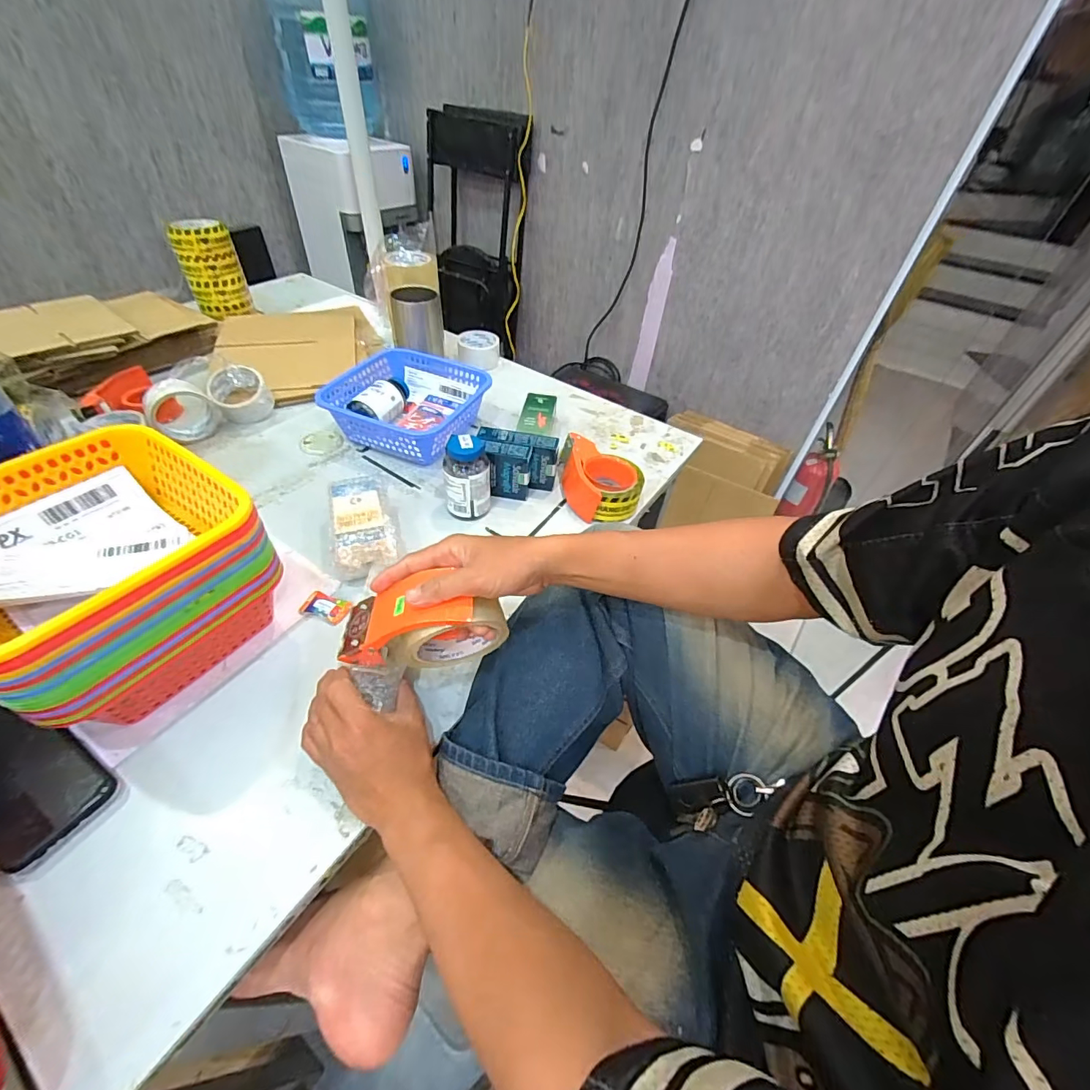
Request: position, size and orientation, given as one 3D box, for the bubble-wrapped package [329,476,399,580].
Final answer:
[{"bbox_3d":[-0.235,-0.019,0.617,0.078,0.070,0.139,-11,49,-16],"label":"bubble-wrapped package"}]

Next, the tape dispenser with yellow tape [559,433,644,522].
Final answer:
[{"bbox_3d":[0.087,-0.103,0.730,0.120,0.065,0.135,4,46,-2],"label":"tape dispenser with yellow tape"}]

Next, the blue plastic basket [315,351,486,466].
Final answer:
[{"bbox_3d":[-0.240,-0.238,0.808,0.222,0.079,0.226,25,49,17],"label":"blue plastic basket"}]

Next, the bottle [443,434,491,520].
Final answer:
[{"bbox_3d":[-0.108,-0.094,0.667,0.064,0.116,0.058,-5,47,-11],"label":"bottle"}]

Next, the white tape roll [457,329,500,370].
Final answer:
[{"bbox_3d":[-0.142,-0.419,1.009,0.087,0.043,0.077,-5,47,-10],"label":"white tape roll"}]

